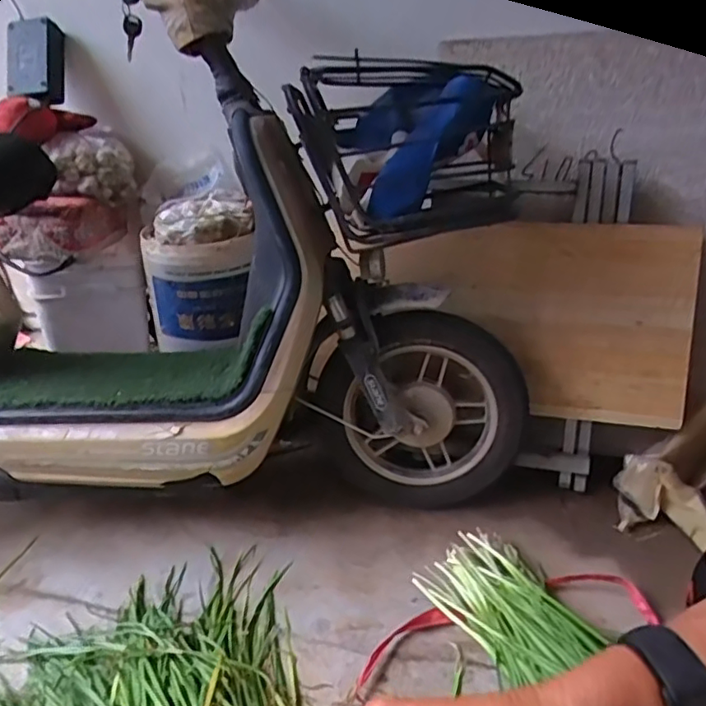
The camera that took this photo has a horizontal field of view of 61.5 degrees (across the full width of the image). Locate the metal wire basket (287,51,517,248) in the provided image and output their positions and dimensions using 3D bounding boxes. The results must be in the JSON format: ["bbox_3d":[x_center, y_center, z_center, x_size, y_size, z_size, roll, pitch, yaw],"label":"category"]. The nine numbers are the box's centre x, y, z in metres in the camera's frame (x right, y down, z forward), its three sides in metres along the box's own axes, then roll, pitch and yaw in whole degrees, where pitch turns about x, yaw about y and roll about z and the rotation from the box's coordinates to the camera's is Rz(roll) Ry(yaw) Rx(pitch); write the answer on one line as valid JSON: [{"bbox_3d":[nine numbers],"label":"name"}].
[{"bbox_3d":[0.088,-0.325,0.939,0.328,0.243,0.286,-4,28,0],"label":"metal wire basket"}]

